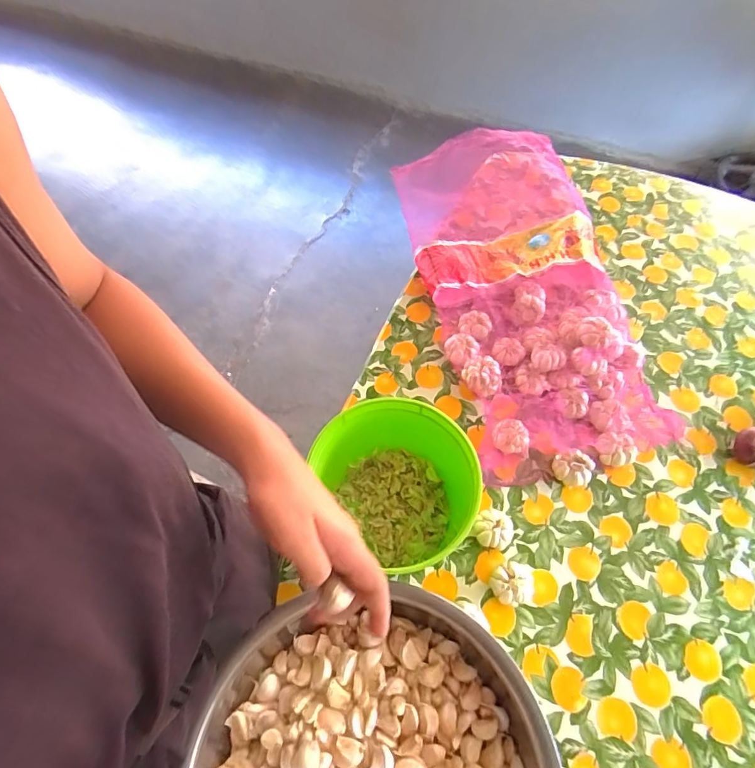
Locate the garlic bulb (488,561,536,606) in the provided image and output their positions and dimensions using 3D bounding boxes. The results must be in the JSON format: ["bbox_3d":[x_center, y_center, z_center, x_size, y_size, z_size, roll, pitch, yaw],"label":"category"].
[{"bbox_3d":[0.188,0.273,0.628,0.067,0.035,0.050,-6,60,-3],"label":"garlic bulb"}]

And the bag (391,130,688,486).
[{"bbox_3d":[0.268,-0.240,0.884,0.361,0.085,0.797,-5,60,-3],"label":"bag"}]

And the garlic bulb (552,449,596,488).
[{"bbox_3d":[0.301,0.132,0.710,0.059,0.034,0.053,-20,62,-11],"label":"garlic bulb"}]

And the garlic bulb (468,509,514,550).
[{"bbox_3d":[0.169,0.210,0.670,0.056,0.035,0.055,0,60,0],"label":"garlic bulb"}]

